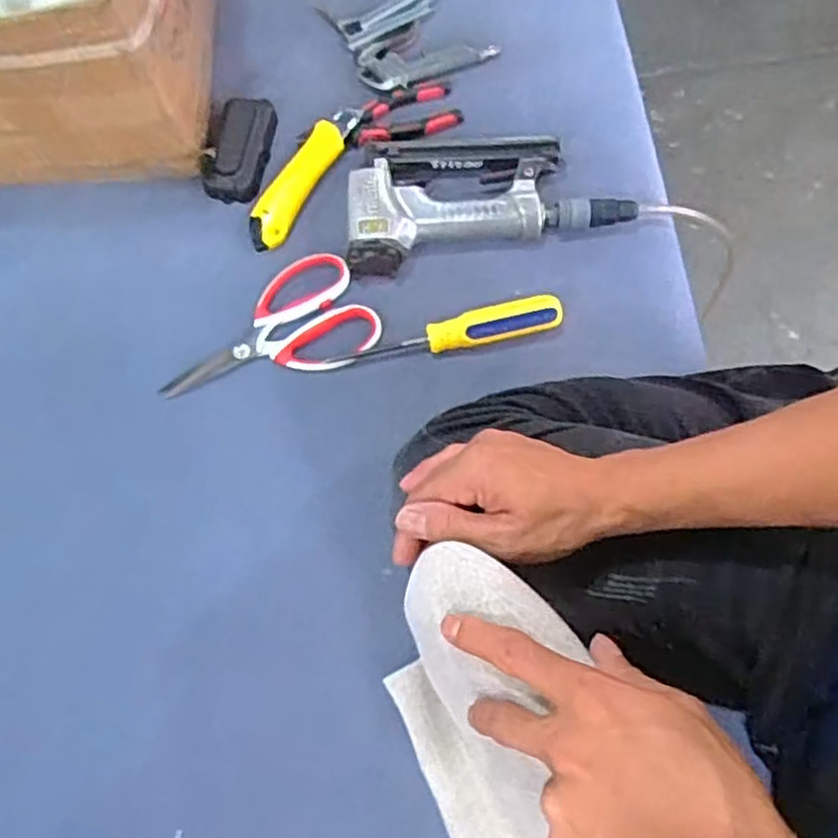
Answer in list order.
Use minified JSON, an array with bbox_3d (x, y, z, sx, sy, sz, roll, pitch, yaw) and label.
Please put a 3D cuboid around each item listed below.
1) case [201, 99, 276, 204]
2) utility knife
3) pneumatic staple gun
[{"bbox_3d":[-0.169,-0.259,0.712,0.057,0.024,0.115,5,70,5],"label":"case"},{"bbox_3d":[-0.107,-0.229,0.693,0.034,0.026,0.165,28,73,13],"label":"utility knife"},{"bbox_3d":[0.059,-0.206,0.669,0.254,0.038,0.130,-9,70,-1],"label":"pneumatic staple gun"}]

